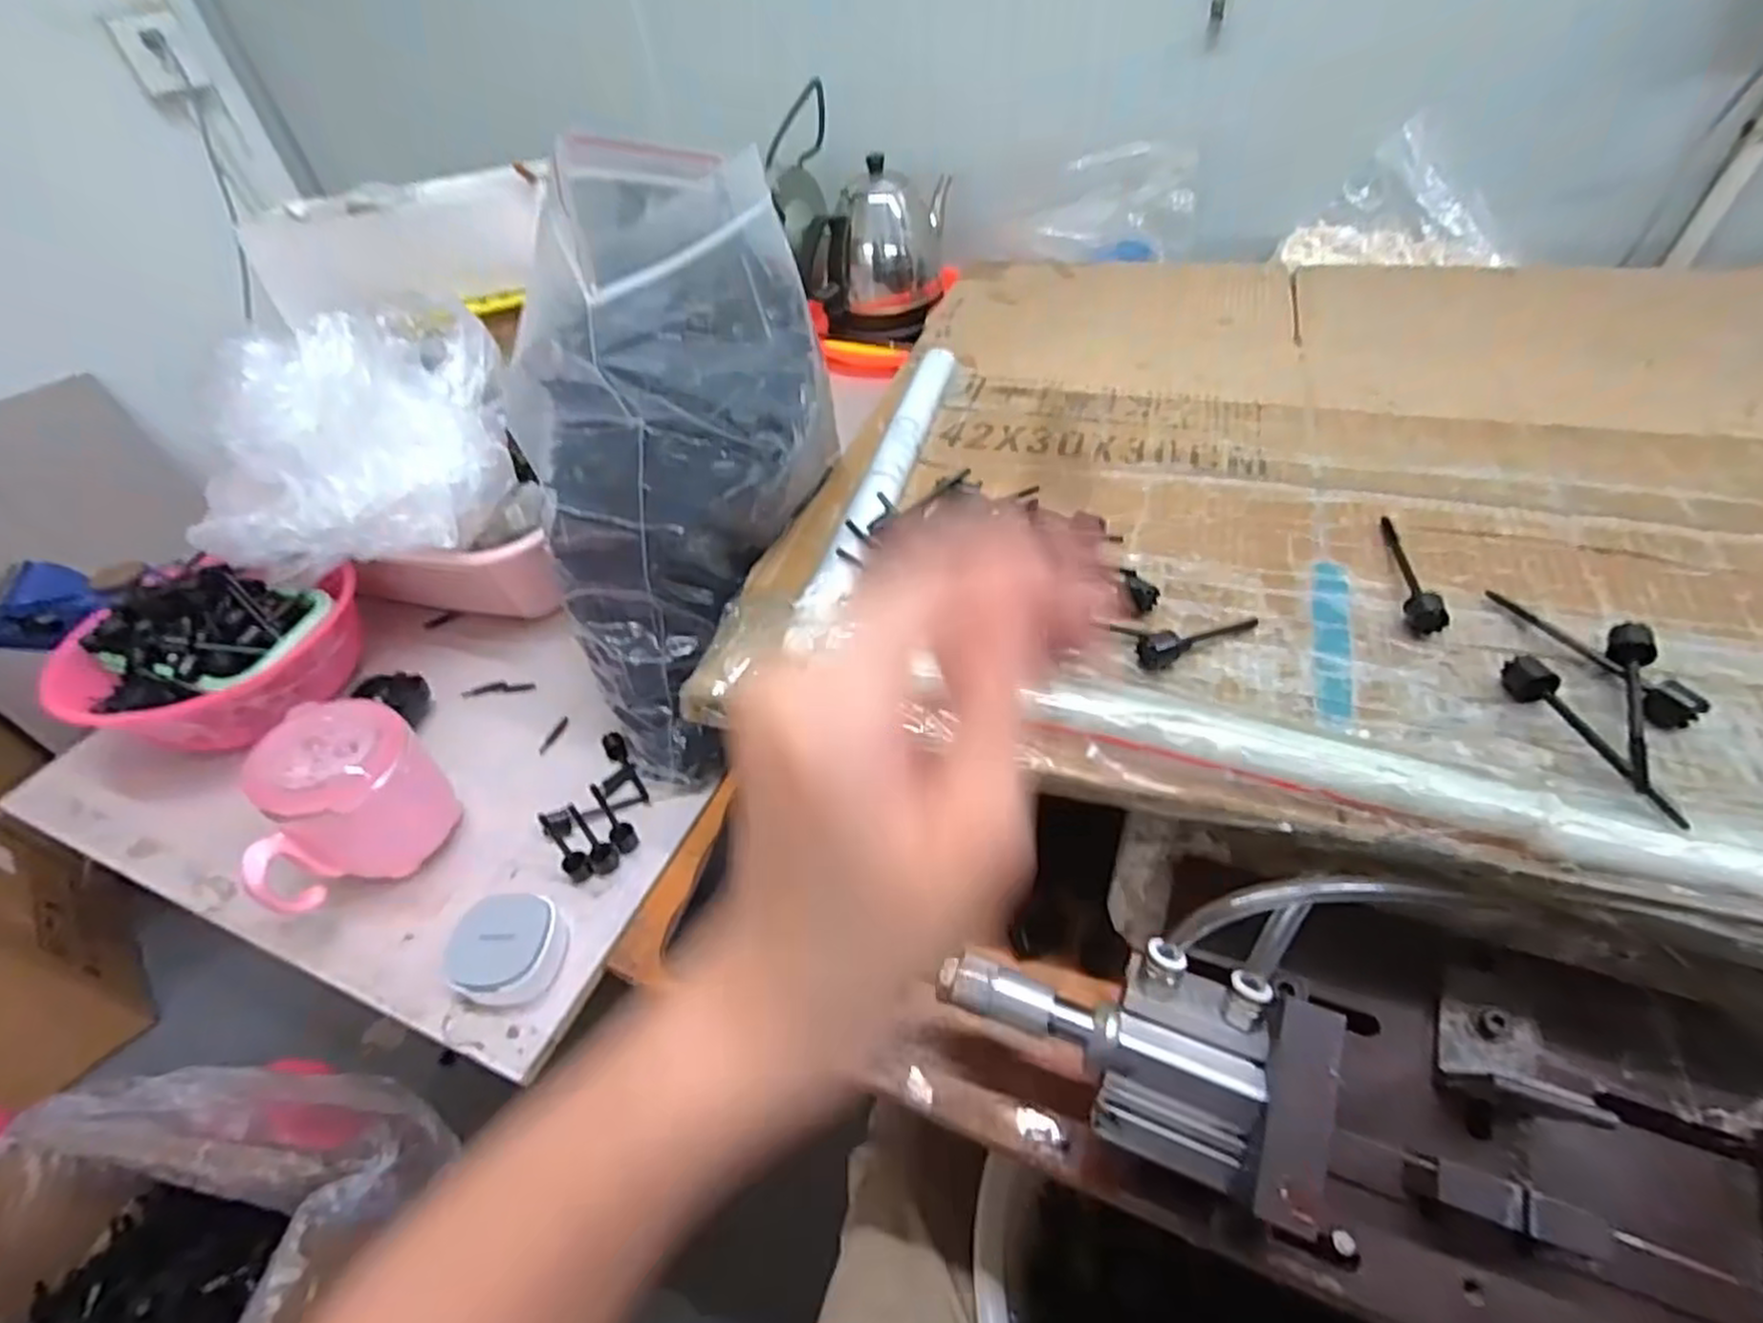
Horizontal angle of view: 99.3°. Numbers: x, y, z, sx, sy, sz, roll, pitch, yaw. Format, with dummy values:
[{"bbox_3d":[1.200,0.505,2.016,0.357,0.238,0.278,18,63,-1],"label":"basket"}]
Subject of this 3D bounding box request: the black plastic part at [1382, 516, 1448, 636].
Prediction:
[{"bbox_3d":[0.257,-0.046,0.365,0.013,0.013,0.089,8,48,14],"label":"black plastic part"}]

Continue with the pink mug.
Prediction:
[{"bbox_3d":[-0.309,0.090,0.435,0.064,0.098,0.106,3,47,9],"label":"pink mug"}]

